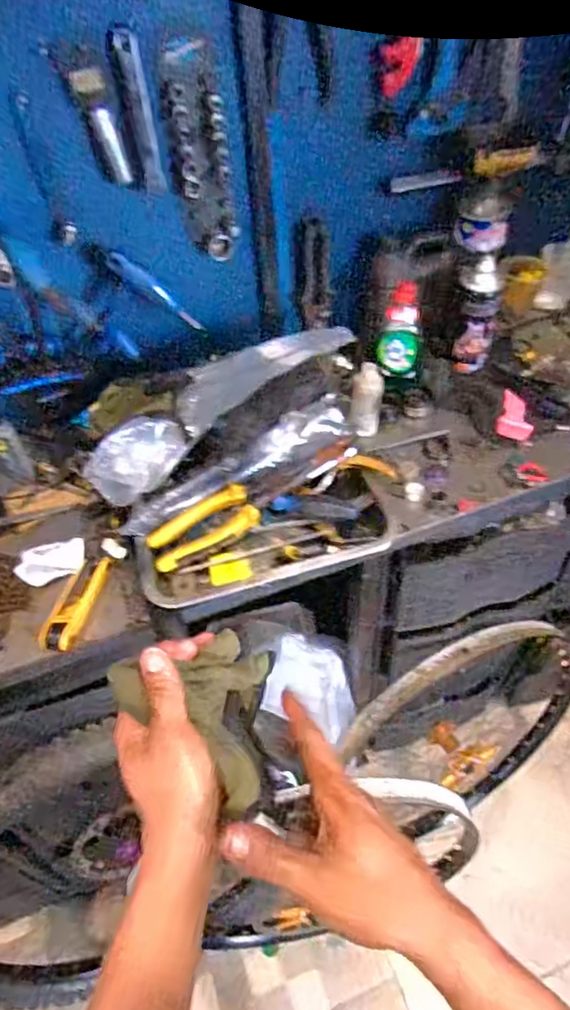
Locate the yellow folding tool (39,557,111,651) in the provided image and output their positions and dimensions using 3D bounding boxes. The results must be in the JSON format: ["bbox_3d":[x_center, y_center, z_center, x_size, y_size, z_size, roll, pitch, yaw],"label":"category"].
[{"bbox_3d":[-0.254,0.118,0.736,0.039,0.022,0.127,8,50,12],"label":"yellow folding tool"}]

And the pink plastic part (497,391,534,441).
[{"bbox_3d":[0.345,-0.140,0.909,0.046,0.022,0.105,11,51,14],"label":"pink plastic part"}]

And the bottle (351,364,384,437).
[{"bbox_3d":[0.117,-0.149,0.884,0.053,0.104,0.049,6,50,10],"label":"bottle"}]

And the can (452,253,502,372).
[{"bbox_3d":[0.292,-0.281,0.933,0.061,0.163,0.069,10,50,13],"label":"can"}]

